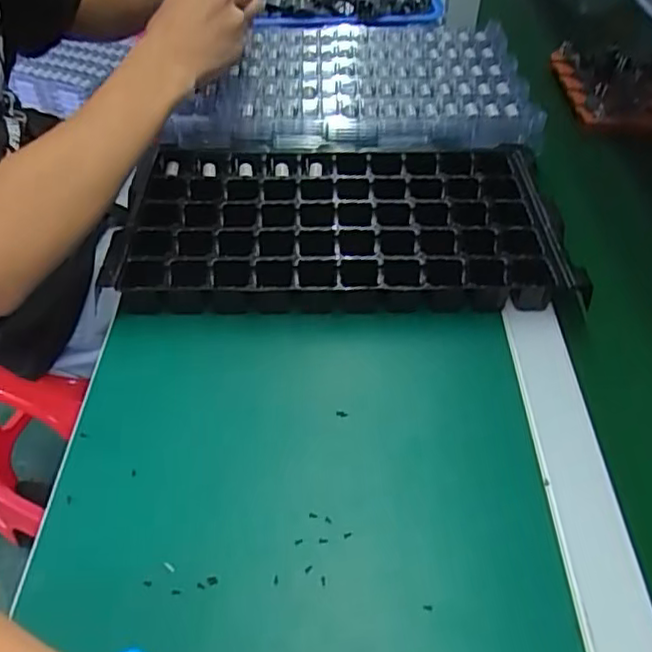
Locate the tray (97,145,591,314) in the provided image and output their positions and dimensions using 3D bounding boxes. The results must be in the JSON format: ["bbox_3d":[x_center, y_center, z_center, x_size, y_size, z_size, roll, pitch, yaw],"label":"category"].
[{"bbox_3d":[0.015,-0.084,0.549,0.351,0.038,0.184,1,44,-2],"label":"tray"}]

